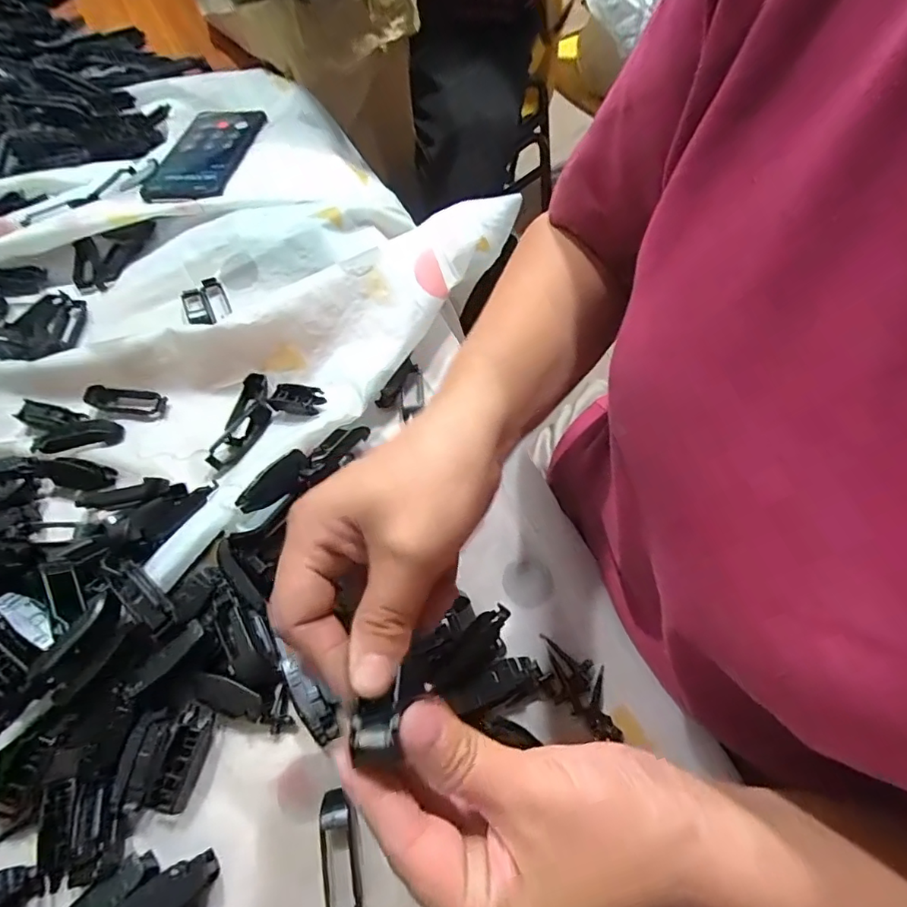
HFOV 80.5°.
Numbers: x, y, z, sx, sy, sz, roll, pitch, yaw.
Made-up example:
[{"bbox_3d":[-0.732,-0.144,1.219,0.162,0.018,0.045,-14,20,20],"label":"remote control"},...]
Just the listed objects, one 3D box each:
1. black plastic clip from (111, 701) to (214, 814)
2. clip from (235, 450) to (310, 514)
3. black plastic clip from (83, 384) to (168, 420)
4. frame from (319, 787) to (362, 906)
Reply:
[{"bbox_3d":[-0.154,0.160,0.285,0.035,0.013,0.050,7,61,5],"label":"black plastic clip"},{"bbox_3d":[-0.112,0.018,0.333,0.024,0.007,0.049,34,67,18],"label":"clip"},{"bbox_3d":[-0.244,-0.038,0.398,0.057,0.014,0.018,4,61,3],"label":"black plastic clip"},{"bbox_3d":[-0.057,0.200,0.266,0.019,0.008,0.056,-10,61,-4],"label":"frame"}]

